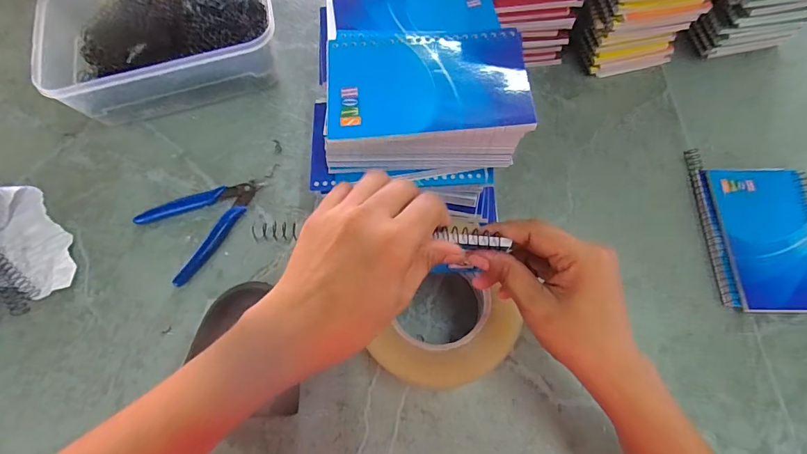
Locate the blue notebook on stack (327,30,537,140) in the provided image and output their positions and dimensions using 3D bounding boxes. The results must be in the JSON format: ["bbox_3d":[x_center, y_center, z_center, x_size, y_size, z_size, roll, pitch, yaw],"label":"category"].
[{"bbox_3d":[0.016,-0.096,0.278,0.129,0.004,0.078,-3,67,2],"label":"blue notebook on stack"}]

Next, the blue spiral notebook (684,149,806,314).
[{"bbox_3d":[0.320,0.010,0.373,0.097,0.016,0.156,1,67,4],"label":"blue spiral notebook"}]

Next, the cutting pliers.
[{"bbox_3d":[-0.202,-0.014,0.413,0.086,0.011,0.117,34,73,16],"label":"cutting pliers"}]

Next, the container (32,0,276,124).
[{"bbox_3d":[-0.258,-0.202,0.459,0.241,0.079,0.184,-13,67,-3],"label":"container"}]

